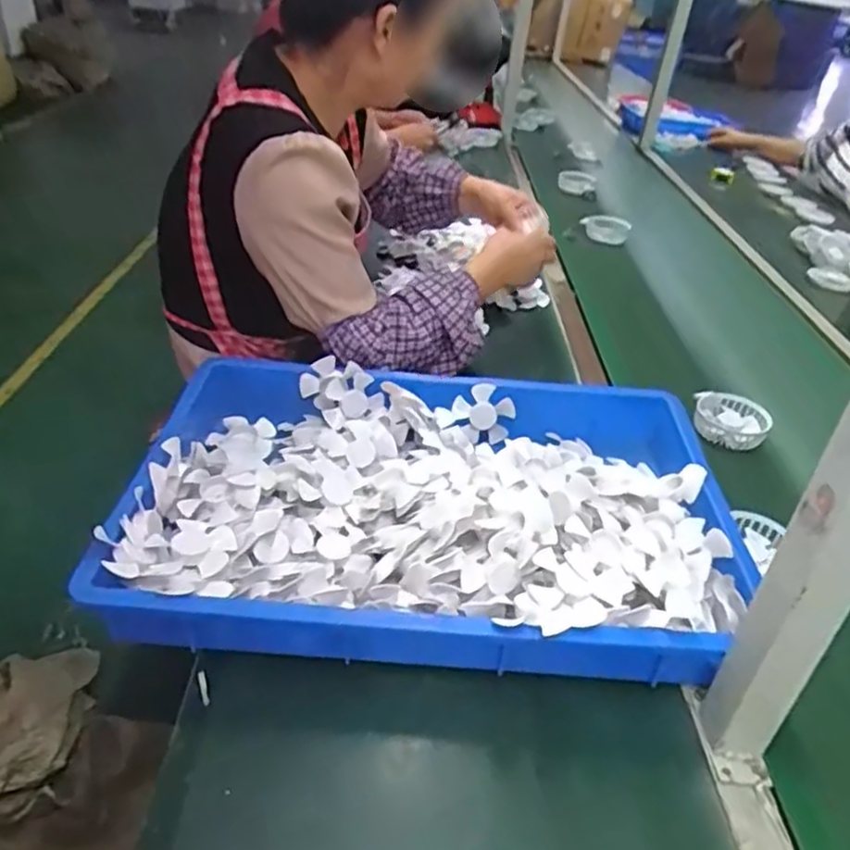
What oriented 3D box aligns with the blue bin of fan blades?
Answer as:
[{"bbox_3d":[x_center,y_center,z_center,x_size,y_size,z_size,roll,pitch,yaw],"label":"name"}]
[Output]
[{"bbox_3d":[0.007,0.068,0.698,0.562,0.107,0.378,4,35,-2],"label":"blue bin of fan blades"}]

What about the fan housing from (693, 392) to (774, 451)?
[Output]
[{"bbox_3d":[0.394,-0.009,0.907,0.087,0.027,0.097,12,35,10],"label":"fan housing"}]

